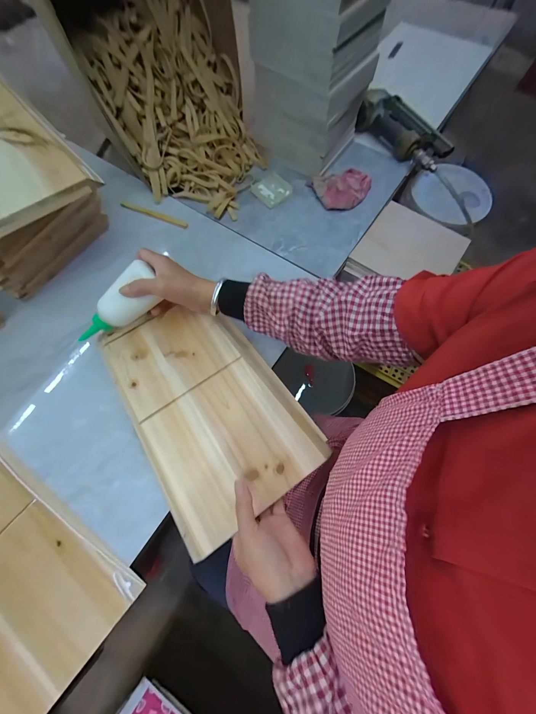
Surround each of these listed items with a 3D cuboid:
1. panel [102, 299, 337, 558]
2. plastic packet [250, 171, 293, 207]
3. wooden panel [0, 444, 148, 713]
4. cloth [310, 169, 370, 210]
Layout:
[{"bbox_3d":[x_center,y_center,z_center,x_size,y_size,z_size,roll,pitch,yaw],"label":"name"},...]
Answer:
[{"bbox_3d":[-0.093,0.067,0.417,0.223,0.026,0.343,-32,72,-11],"label":"panel"},{"bbox_3d":[0.010,-0.375,0.597,0.071,0.011,0.077,-40,74,-14],"label":"plastic packet"},{"bbox_3d":[-0.373,0.277,0.359,0.356,0.009,0.208,37,74,14],"label":"wooden panel"},{"bbox_3d":[0.167,-0.372,0.591,0.120,0.028,0.091,-7,69,-2],"label":"cloth"}]

